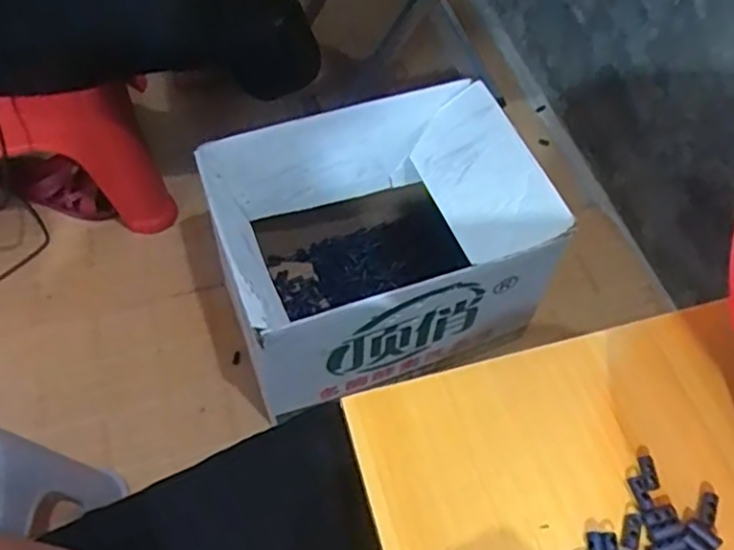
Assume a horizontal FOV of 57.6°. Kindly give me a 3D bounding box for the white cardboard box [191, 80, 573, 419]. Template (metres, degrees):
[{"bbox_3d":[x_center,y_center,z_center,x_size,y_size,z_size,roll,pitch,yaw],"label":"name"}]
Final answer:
[{"bbox_3d":[0.009,-0.030,0.945,0.408,0.295,0.310,-18,60,-13],"label":"white cardboard box"}]

